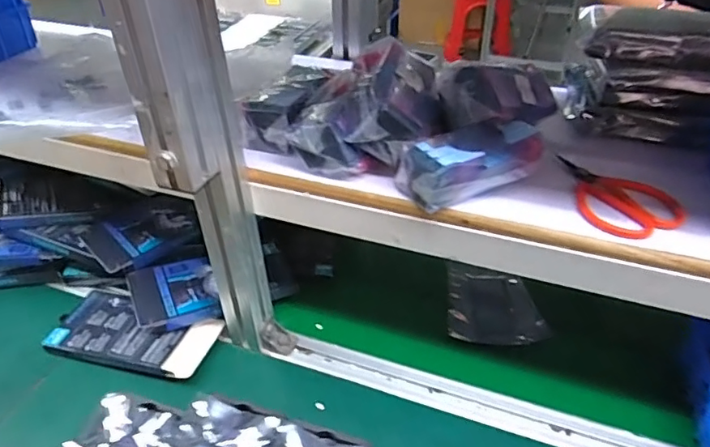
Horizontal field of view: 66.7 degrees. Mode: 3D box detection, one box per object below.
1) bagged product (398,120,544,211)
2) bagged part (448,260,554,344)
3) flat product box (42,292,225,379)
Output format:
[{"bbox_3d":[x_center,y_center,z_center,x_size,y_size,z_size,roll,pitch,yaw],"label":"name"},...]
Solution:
[{"bbox_3d":[0.105,-0.054,0.483,0.124,0.049,0.055,-15,39,-18],"label":"bagged product"},{"bbox_3d":[0.176,0.102,0.692,0.119,0.021,0.135,-1,37,0],"label":"bagged part"},{"bbox_3d":[-0.263,0.128,0.643,0.191,0.018,0.098,9,38,12],"label":"flat product box"}]

